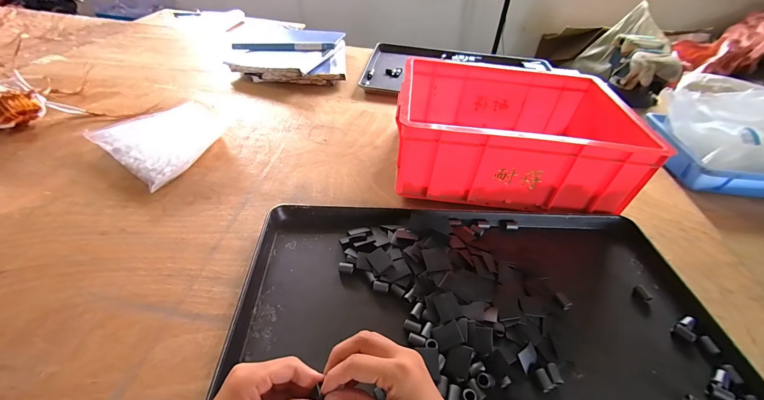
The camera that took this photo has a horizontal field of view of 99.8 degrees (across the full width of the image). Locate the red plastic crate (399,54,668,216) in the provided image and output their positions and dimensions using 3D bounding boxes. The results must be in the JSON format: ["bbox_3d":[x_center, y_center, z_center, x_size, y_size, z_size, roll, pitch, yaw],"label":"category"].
[{"bbox_3d":[0.240,-0.128,0.630,0.401,0.158,0.294,8,42,1],"label":"red plastic crate"}]

